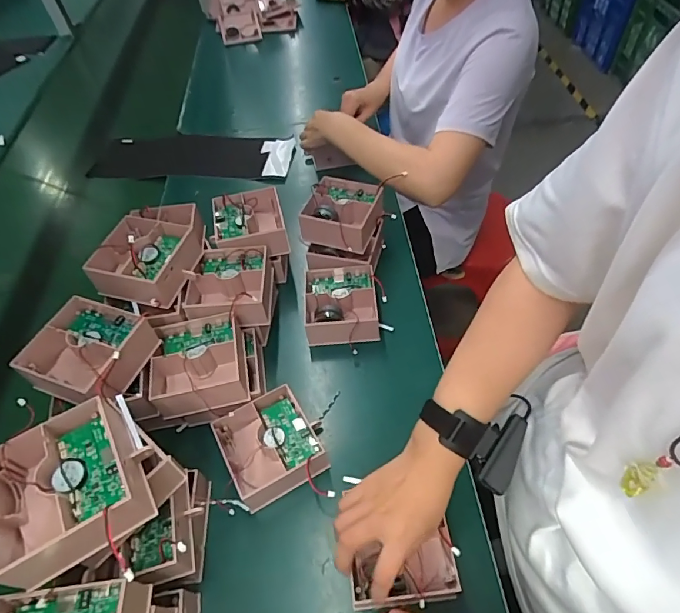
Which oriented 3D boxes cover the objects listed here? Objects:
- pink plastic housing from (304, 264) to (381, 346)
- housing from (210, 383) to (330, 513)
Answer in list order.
[{"bbox_3d":[0.001,0.001,0.656,0.101,0.063,0.106,-7,52,1],"label":"pink plastic housing"},{"bbox_3d":[-0.081,0.160,0.530,0.109,0.048,0.108,-25,54,-12],"label":"housing"}]

